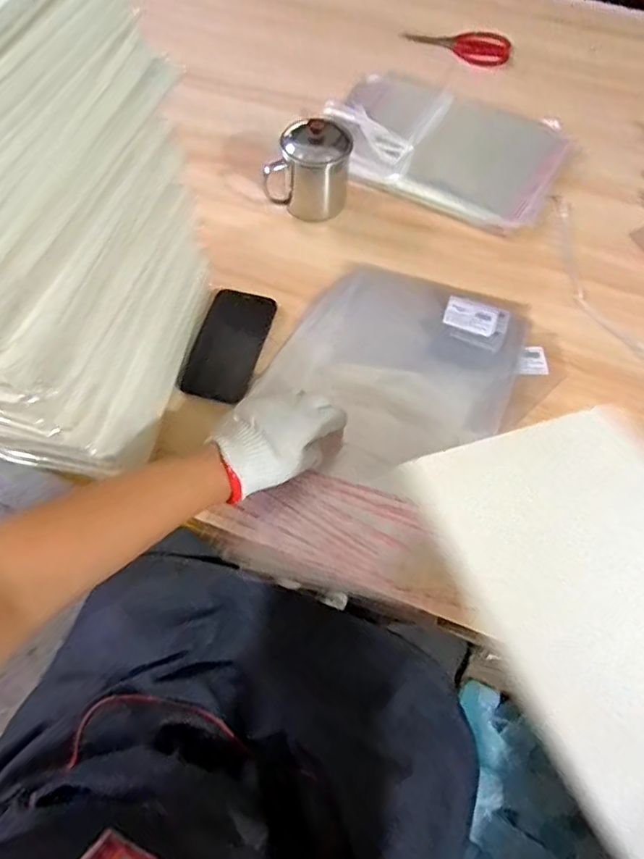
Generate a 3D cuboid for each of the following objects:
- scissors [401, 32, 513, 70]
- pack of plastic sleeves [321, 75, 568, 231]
[{"bbox_3d":[0.233,-0.659,0.922,0.178,0.014,0.083,24,65,10],"label":"scissors"},{"bbox_3d":[0.185,-0.420,0.802,0.340,0.026,0.257,20,64,8],"label":"pack of plastic sleeves"}]

